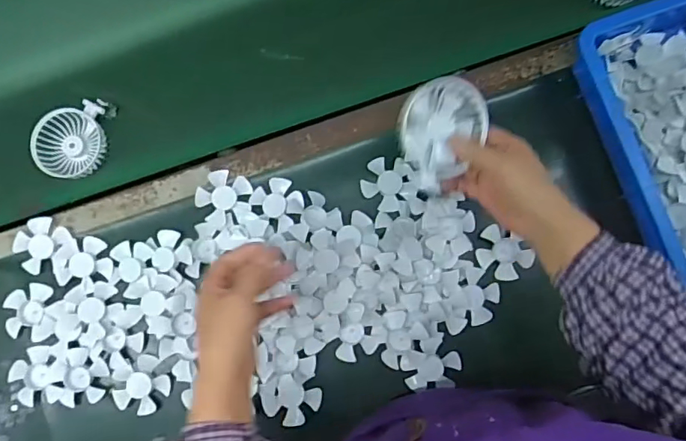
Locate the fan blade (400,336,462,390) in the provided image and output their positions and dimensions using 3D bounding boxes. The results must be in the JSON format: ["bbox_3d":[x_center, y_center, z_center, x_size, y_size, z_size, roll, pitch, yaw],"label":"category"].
[{"bbox_3d":[0.109,0.179,0.639,0.070,0.013,0.062,-9,82,0],"label":"fan blade"}]

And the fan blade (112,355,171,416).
[{"bbox_3d":[-0.259,0.213,0.659,0.072,0.008,0.069,0,82,1],"label":"fan blade"}]

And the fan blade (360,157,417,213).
[{"bbox_3d":[0.059,-0.047,0.675,0.068,0.006,0.072,-4,82,1],"label":"fan blade"}]

